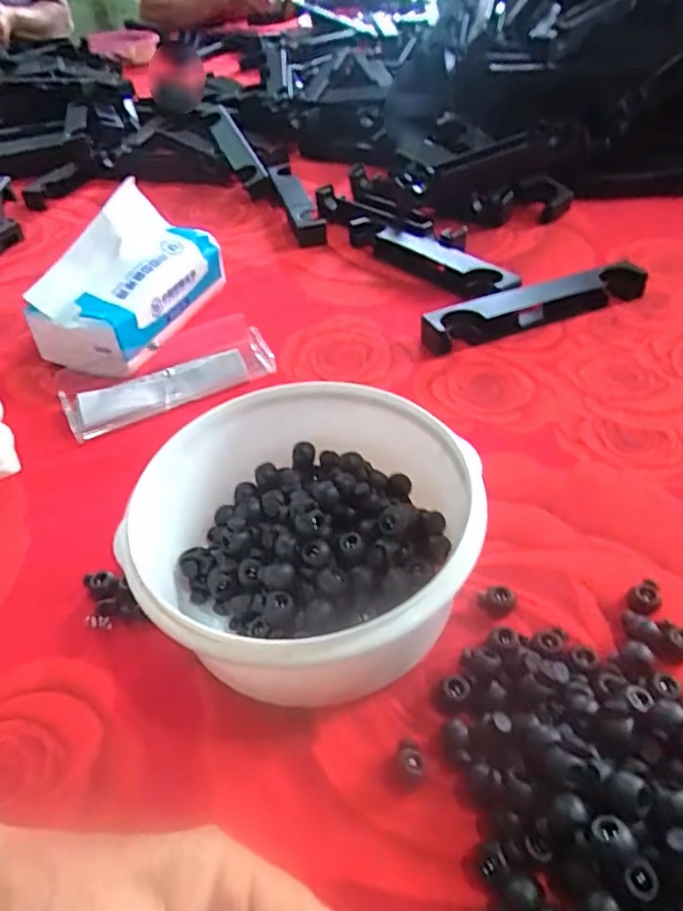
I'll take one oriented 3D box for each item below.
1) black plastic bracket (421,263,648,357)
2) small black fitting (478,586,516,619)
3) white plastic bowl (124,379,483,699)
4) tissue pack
[{"bbox_3d":[0.158,-0.121,0.491,0.195,0.024,0.029,-15,45,-10],"label":"black plastic bracket"},{"bbox_3d":[0.080,0.074,0.309,0.013,0.010,0.015,-25,47,-19],"label":"small black fitting"},{"bbox_3d":[-0.016,0.043,0.303,0.160,0.074,0.157,-3,44,3],"label":"white plastic bowl"},{"bbox_3d":[-0.183,-0.151,0.513,0.095,0.092,0.162,10,46,16],"label":"tissue pack"}]

